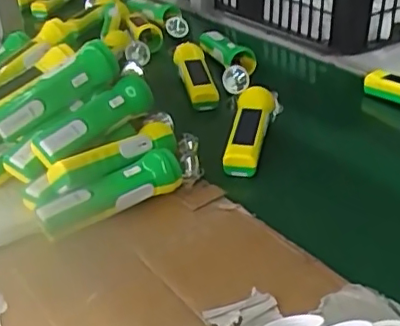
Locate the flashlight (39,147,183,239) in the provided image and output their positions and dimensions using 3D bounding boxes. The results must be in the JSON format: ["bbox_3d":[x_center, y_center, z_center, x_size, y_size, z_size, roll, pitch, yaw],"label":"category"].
[{"bbox_3d":[-0.097,0.034,0.641,0.164,0.044,0.037,-20,35,-27],"label":"flashlight"}]

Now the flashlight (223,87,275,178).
[{"bbox_3d":[0.067,-0.050,0.777,0.047,0.043,0.173,4,32,10],"label":"flashlight"}]

